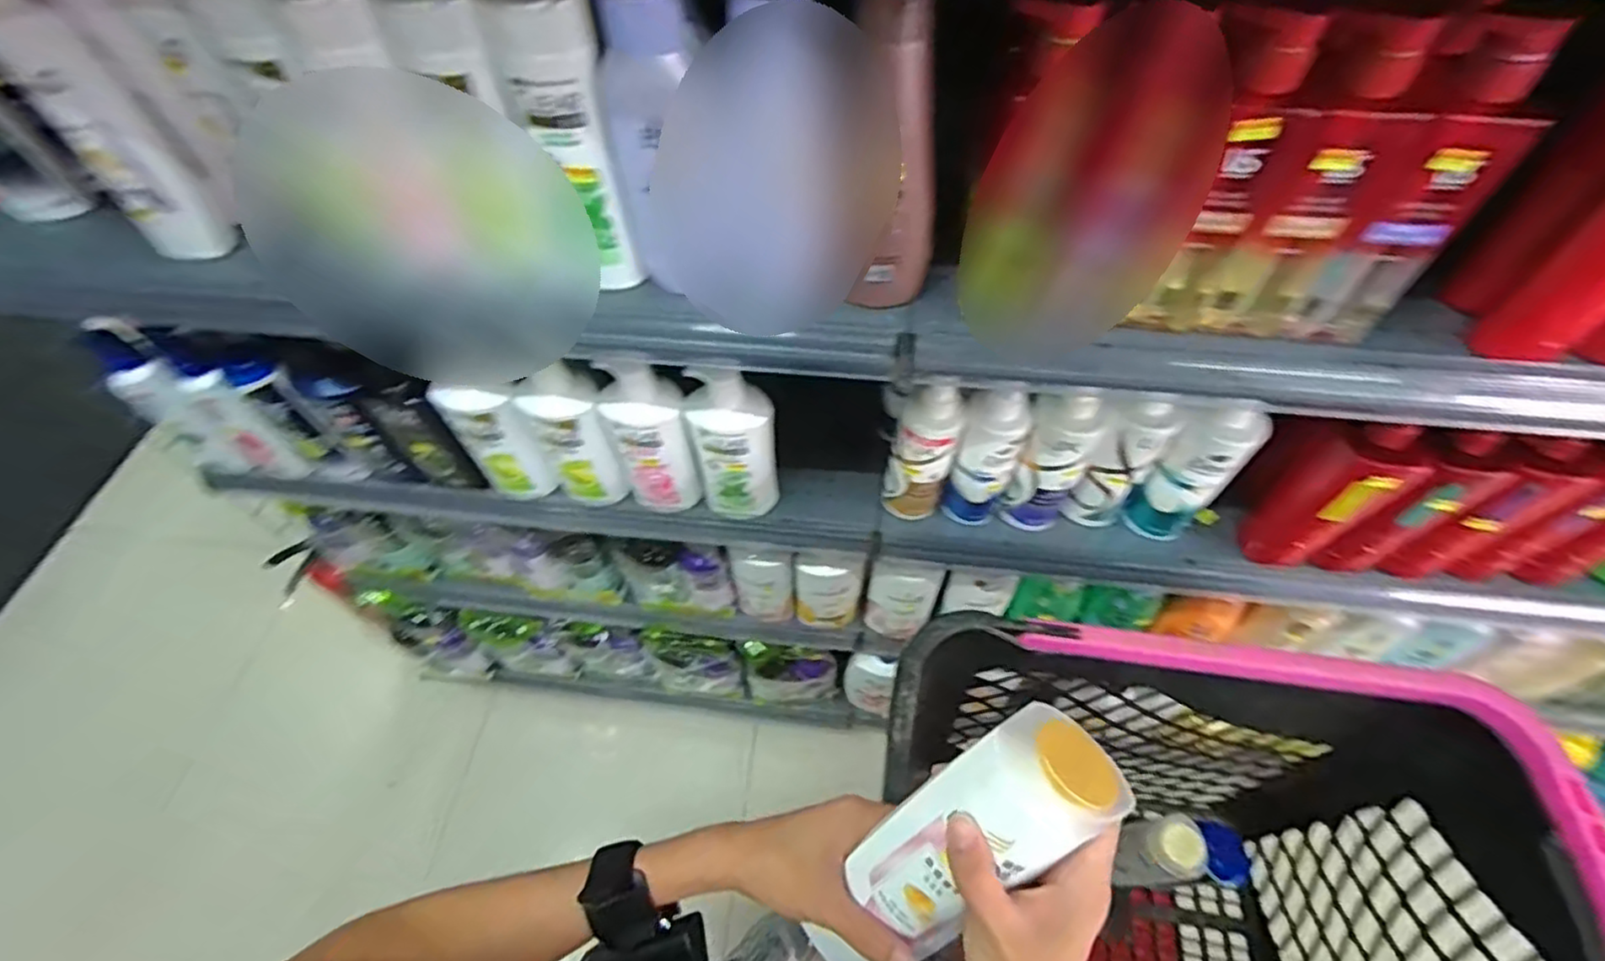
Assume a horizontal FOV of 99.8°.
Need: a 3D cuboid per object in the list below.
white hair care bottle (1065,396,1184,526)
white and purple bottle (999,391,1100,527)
[{"bbox_3d":[0.350,-0.014,0.744,0.054,0.204,0.049,35,63,22],"label":"white hair care bottle"},{"bbox_3d":[0.276,-0.012,0.742,0.057,0.201,0.052,31,62,20],"label":"white and purple bottle"}]

